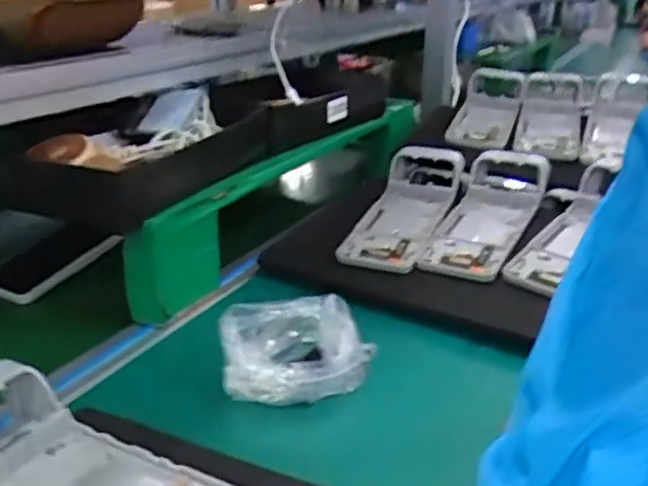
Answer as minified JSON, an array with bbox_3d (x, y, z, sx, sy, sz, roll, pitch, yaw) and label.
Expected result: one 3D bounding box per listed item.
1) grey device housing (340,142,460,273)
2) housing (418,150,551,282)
[{"bbox_3d":[0.091,-0.044,0.760,0.085,0.076,0.214,9,26,21],"label":"grey device housing"},{"bbox_3d":[0.182,-0.040,0.733,0.092,0.062,0.212,11,26,24],"label":"housing"}]

